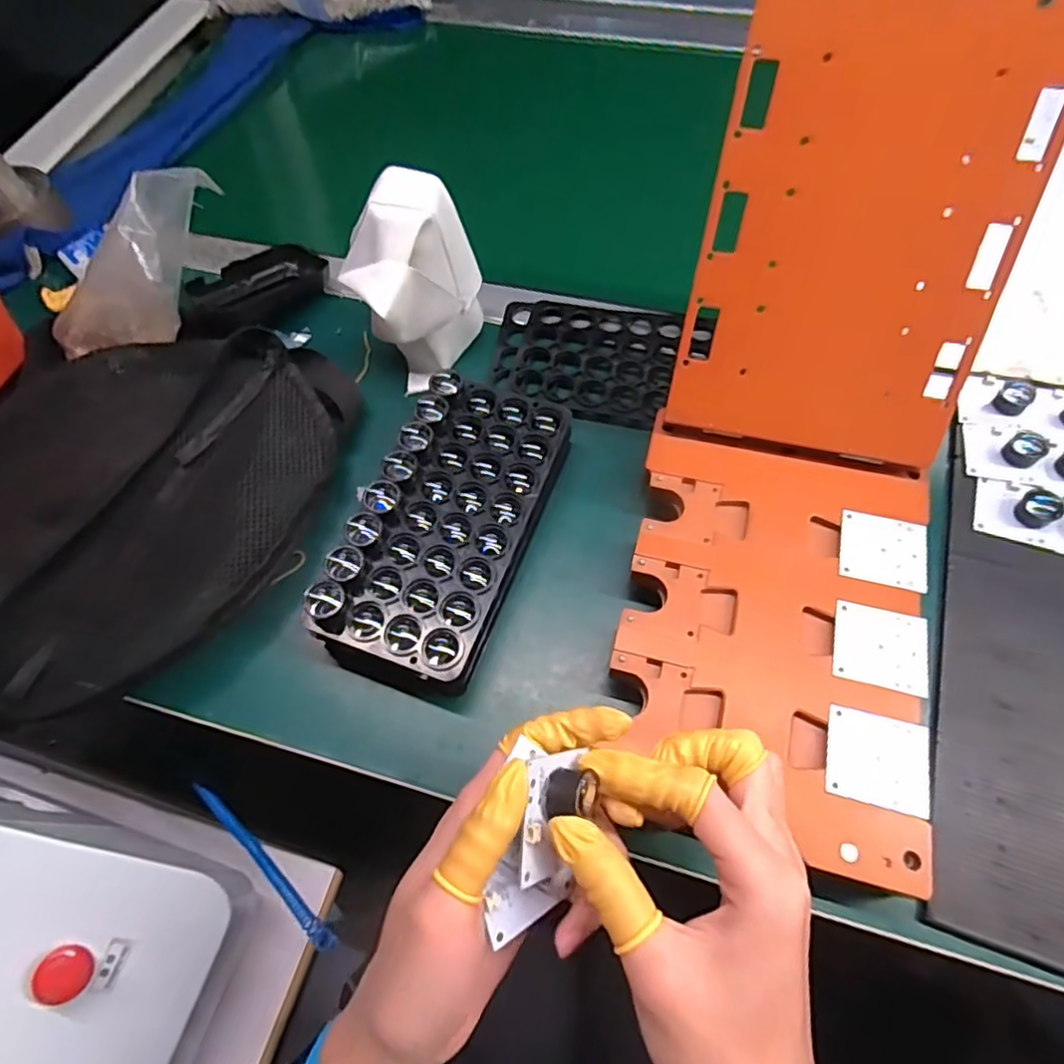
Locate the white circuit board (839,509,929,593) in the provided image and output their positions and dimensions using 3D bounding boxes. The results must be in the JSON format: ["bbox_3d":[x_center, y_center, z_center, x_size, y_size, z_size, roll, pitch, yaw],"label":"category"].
[{"bbox_3d":[0.205,0.010,0.367,0.047,0.004,0.044,14,64,10],"label":"white circuit board"}]

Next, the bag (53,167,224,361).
[{"bbox_3d":[-0.278,-0.174,0.444,0.164,0.066,0.093,-39,57,34],"label":"bag"}]

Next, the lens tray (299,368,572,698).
[{"bbox_3d":[-0.051,-0.006,0.391,0.099,0.043,0.198,18,65,12],"label":"lens tray"}]

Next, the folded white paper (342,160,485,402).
[{"bbox_3d":[-0.084,-0.176,0.444,0.066,0.114,0.099,35,69,19],"label":"folded white paper"}]

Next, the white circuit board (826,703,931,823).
[{"bbox_3d":[0.173,0.114,0.315,0.047,0.004,0.044,12,65,13],"label":"white circuit board"}]

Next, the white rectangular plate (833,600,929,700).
[{"bbox_3d":[0.189,0.062,0.340,0.046,0.004,0.045,13,64,9],"label":"white rectangular plate"}]

